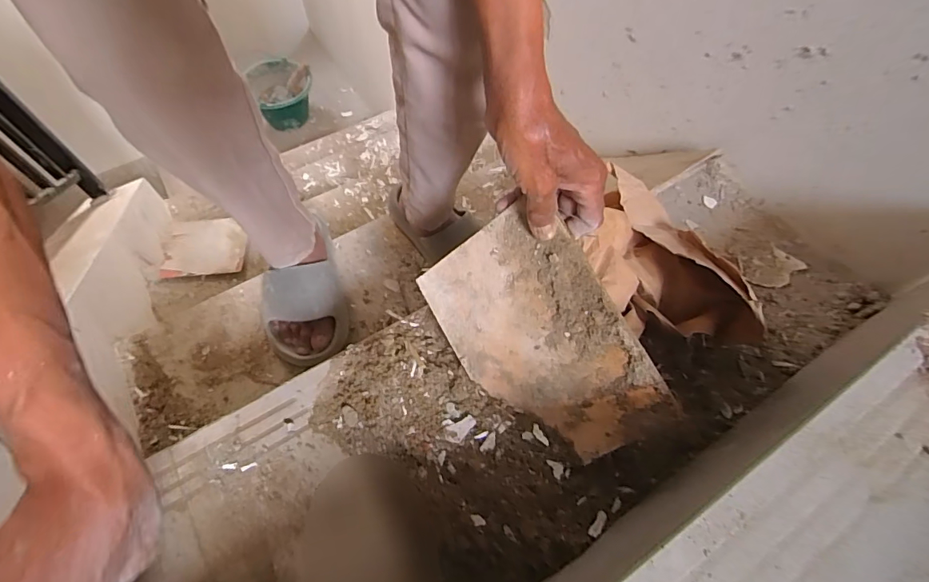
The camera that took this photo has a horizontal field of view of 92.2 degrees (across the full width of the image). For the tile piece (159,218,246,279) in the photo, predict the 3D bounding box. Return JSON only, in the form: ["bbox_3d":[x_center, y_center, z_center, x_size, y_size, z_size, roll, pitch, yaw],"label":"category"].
[{"bbox_3d":[-0.562,-0.101,0.971,0.169,0.015,0.165,-9,53,-7],"label":"tile piece"}]

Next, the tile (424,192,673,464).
[{"bbox_3d":[0.060,0.043,0.404,0.153,0.006,0.220,-35,77,26],"label":"tile"}]

